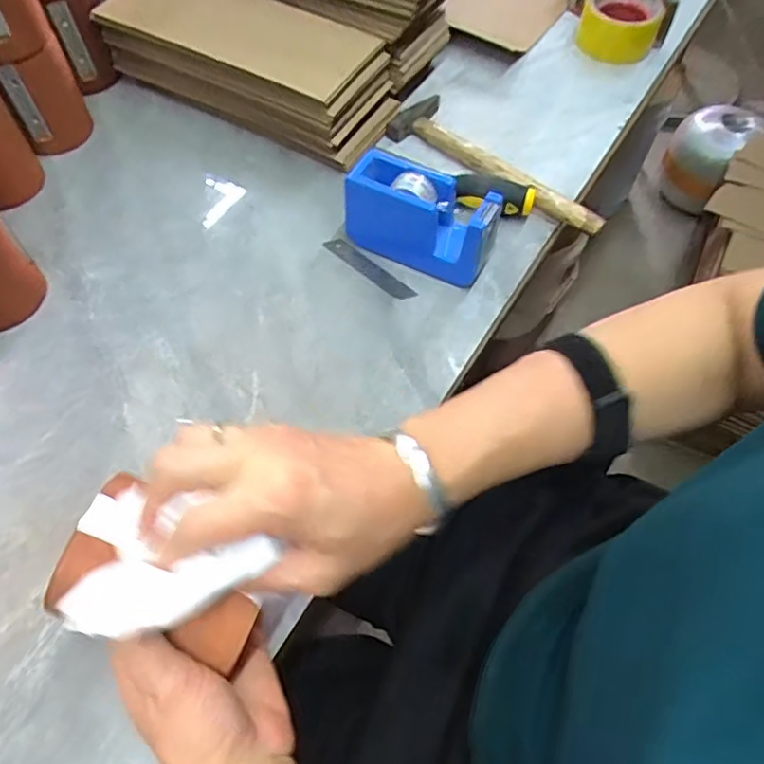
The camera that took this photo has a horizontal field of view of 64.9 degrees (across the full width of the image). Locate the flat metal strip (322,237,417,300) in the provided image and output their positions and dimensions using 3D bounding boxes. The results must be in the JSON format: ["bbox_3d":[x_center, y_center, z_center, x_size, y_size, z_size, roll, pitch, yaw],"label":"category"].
[{"bbox_3d":[-0.012,-0.105,0.560,0.101,0.005,0.019,38,66,21],"label":"flat metal strip"}]

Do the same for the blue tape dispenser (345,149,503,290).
[{"bbox_3d":[0.033,-0.145,0.539,0.133,0.081,0.045,25,62,13],"label":"blue tape dispenser"}]

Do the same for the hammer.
[{"bbox_3d":[0.122,-0.226,0.614,0.246,0.022,0.070,34,64,17],"label":"hammer"}]

